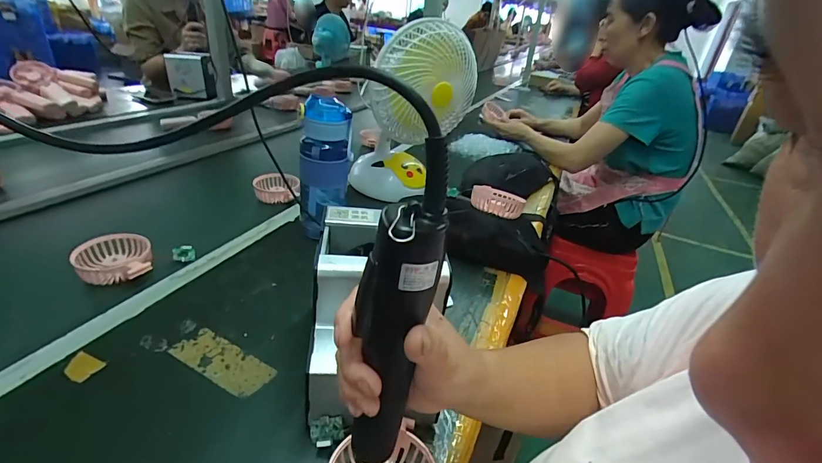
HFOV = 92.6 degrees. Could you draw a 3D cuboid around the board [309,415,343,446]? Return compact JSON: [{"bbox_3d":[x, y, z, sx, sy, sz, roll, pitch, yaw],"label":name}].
[{"bbox_3d":[-0.078,0.179,0.353,0.032,0.023,0.011,-5,-11,11],"label":"board"}]

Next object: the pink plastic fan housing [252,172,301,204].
[{"bbox_3d":[-0.266,-0.088,0.779,0.083,0.036,0.089,-3,29,-22],"label":"pink plastic fan housing"}]

